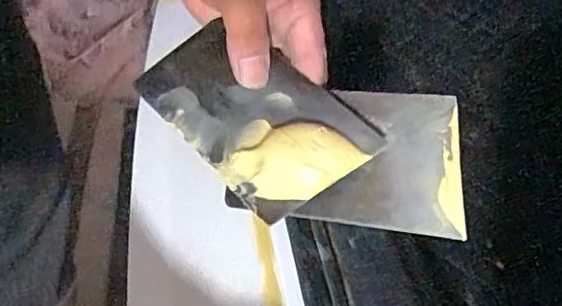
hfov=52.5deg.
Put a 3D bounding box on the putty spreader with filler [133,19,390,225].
[{"bbox_3d":[-0.017,-0.024,0.316,0.075,0.017,0.130,-41,64,-11],"label":"putty spreader with filler"}]

